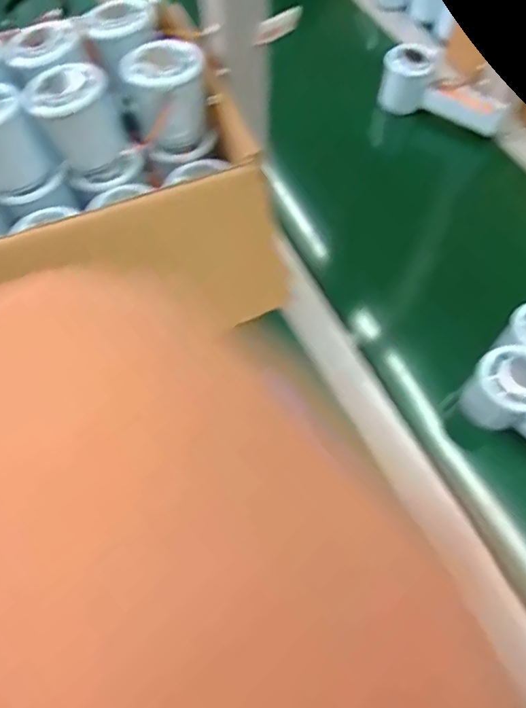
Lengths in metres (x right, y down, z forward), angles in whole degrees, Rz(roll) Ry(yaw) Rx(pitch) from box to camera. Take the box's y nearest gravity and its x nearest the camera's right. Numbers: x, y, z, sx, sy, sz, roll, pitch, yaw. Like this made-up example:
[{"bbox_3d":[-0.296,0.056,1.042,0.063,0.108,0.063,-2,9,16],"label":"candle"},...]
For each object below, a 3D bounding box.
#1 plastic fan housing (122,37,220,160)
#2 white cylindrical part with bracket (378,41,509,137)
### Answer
[{"bbox_3d":[-0.074,-0.200,0.403,0.055,0.067,0.054,-24,63,-13],"label":"plastic fan housing"},{"bbox_3d":[0.218,-0.313,0.616,0.147,0.073,0.037,30,65,16],"label":"white cylindrical part with bracket"}]

